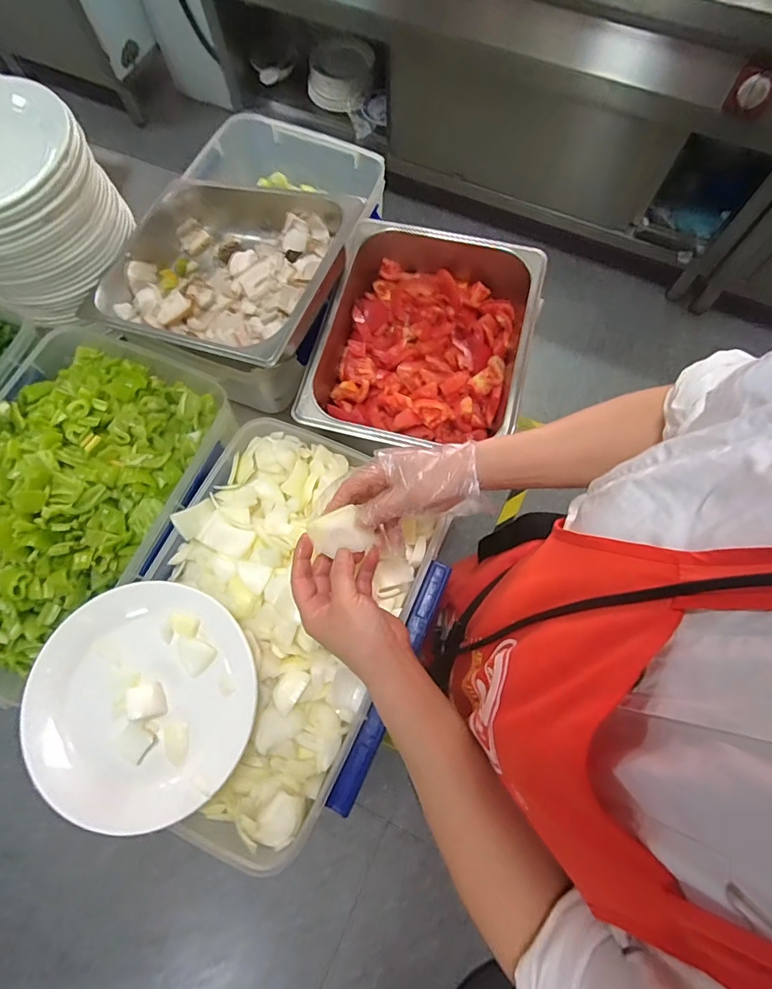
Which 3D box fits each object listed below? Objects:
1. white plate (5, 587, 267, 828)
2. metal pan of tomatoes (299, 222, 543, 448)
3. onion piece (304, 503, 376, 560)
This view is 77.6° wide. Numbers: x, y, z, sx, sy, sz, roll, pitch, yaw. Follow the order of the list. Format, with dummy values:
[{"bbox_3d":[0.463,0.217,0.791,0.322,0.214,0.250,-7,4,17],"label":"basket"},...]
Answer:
[{"bbox_3d":[-0.257,0.215,0.505,0.239,0.031,0.226,0,72,0],"label":"white plate"},{"bbox_3d":[0.054,-0.212,0.697,0.282,0.113,0.344,13,73,4],"label":"metal pan of tomatoes"},{"bbox_3d":[-0.042,0.036,0.447,0.054,0.021,0.040,-20,73,-7],"label":"onion piece"}]

